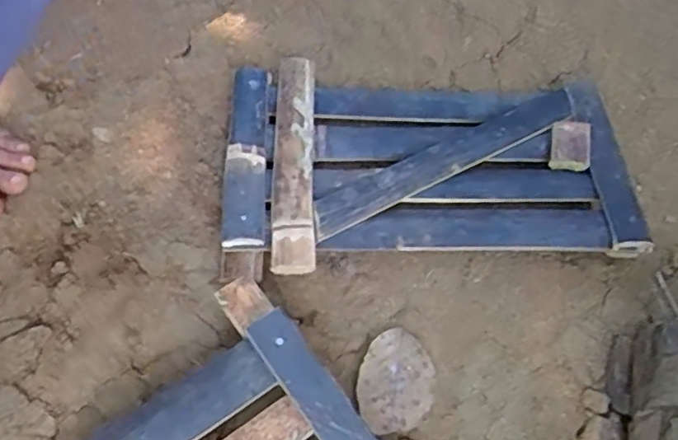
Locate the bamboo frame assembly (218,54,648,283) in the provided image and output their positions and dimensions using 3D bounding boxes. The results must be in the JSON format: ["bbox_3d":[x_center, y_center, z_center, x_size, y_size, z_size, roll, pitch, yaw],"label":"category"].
[{"bbox_3d":[0.076,-0.052,0.580,0.350,0.053,0.215,-4,59,-5],"label":"bamboo frame assembly"}]

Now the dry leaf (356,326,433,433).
[{"bbox_3d":[0.043,0.121,0.488,0.054,0.008,0.079,4,59,-1],"label":"dry leaf"}]

